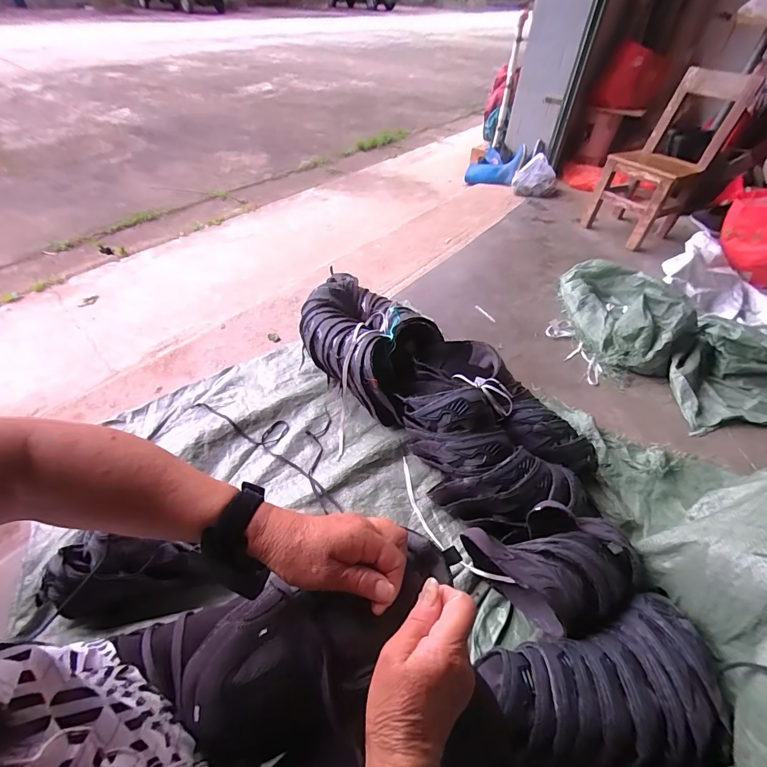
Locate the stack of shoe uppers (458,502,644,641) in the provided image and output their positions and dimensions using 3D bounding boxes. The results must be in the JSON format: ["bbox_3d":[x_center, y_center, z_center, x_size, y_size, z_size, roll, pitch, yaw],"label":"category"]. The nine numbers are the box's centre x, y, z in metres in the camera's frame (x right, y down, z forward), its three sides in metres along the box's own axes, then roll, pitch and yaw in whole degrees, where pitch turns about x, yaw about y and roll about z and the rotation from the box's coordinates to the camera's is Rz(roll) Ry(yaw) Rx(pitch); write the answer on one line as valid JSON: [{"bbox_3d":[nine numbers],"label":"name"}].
[{"bbox_3d":[0.315,0.331,0.675,0.318,0.164,0.185,-12,49,-13],"label":"stack of shoe uppers"}]

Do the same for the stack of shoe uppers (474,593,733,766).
[{"bbox_3d":[0.332,0.456,0.545,0.336,0.100,0.189,-10,48,-11],"label":"stack of shoe uppers"}]

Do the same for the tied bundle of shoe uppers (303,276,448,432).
[{"bbox_3d":[-0.047,-0.101,1.048,0.406,0.203,0.280,35,55,27],"label":"tied bundle of shoe uppers"}]

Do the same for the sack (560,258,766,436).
[{"bbox_3d":[0.995,-0.216,1.240,0.664,0.175,0.741,-6,48,-7],"label":"sack"}]

